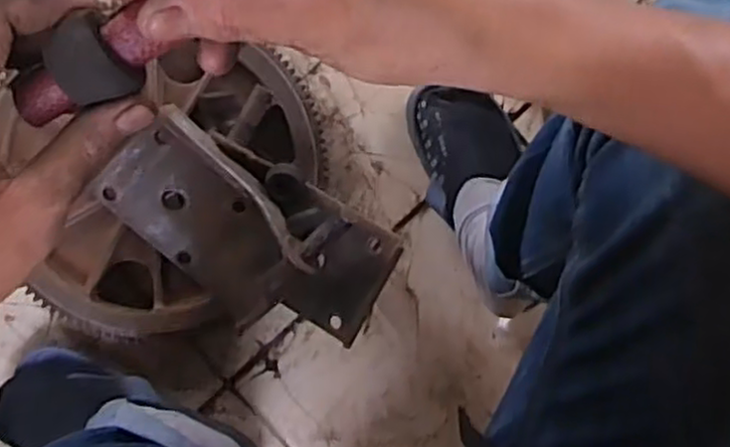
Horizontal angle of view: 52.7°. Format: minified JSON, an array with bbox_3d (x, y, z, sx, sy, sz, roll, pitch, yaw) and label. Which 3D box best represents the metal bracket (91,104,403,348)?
[{"bbox_3d":[-0.109,0.011,0.675,0.261,0.080,0.151,28,113,-1],"label":"metal bracket"}]

